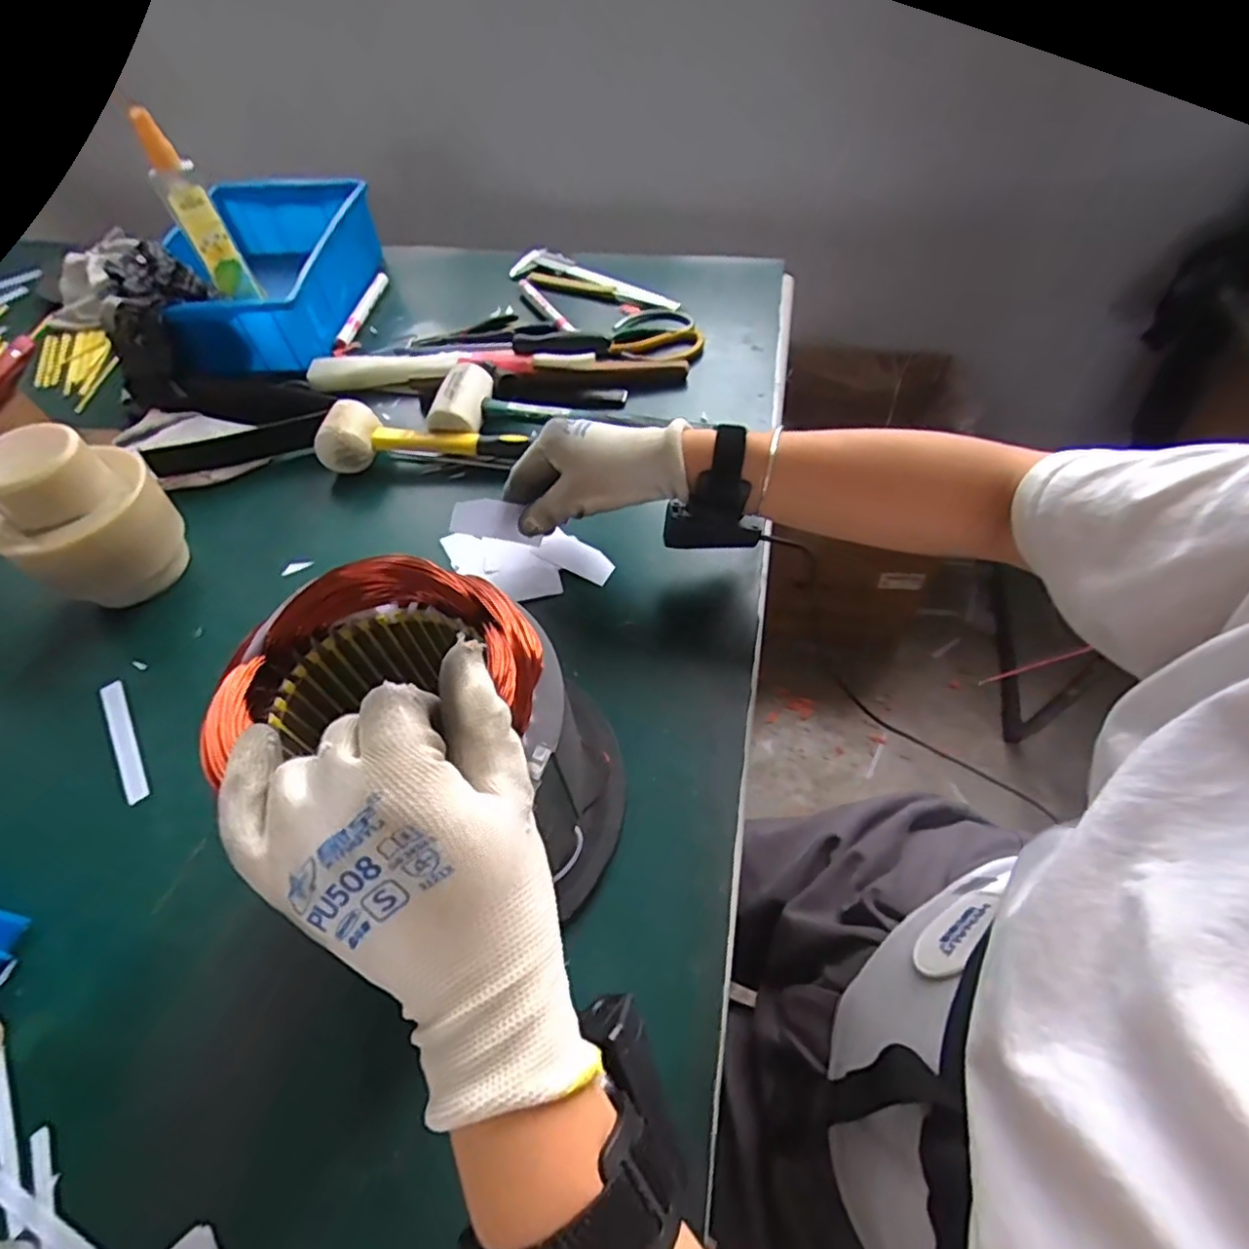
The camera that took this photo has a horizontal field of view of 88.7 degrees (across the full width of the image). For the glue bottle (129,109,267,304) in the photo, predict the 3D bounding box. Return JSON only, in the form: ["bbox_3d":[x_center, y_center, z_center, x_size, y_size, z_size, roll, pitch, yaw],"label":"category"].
[{"bbox_3d":[-0.415,-0.398,0.620,0.042,0.158,0.025,-29,58,-16],"label":"glue bottle"}]

